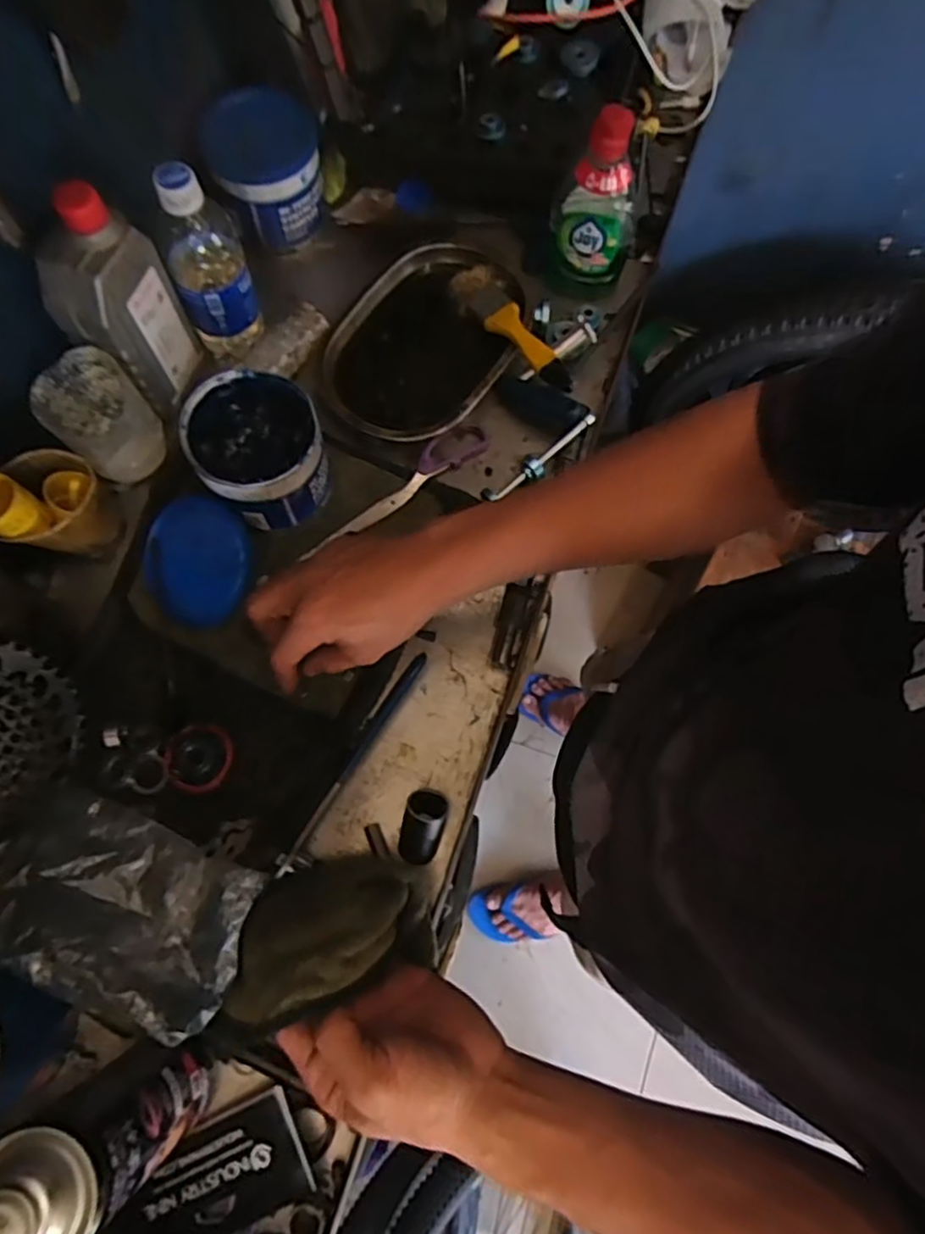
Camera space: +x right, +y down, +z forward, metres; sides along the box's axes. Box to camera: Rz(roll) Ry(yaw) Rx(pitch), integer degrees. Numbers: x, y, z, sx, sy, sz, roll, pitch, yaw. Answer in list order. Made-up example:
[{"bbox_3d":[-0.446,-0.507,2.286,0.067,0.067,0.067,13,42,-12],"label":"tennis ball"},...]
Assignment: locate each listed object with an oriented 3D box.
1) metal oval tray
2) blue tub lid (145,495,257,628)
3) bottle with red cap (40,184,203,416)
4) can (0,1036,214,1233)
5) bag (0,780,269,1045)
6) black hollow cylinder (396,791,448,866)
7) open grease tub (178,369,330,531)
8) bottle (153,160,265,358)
[{"bbox_3d":[-0.033,-0.254,0.612,0.147,0.026,0.212,34,76,9],"label":"metal oval tray"},{"bbox_3d":[-0.217,-0.046,0.540,0.088,0.008,0.099,12,94,8],"label":"blue tub lid"},{"bbox_3d":[-0.262,-0.240,0.510,0.049,0.159,0.080,28,75,7],"label":"bottle with red cap"},{"bbox_3d":[-0.194,0.282,0.357,0.049,0.173,0.060,-37,77,-10],"label":"can"},{"bbox_3d":[-0.235,0.196,0.449,0.172,0.048,0.106,22,75,6],"label":"bag"},{"bbox_3d":[-0.030,0.155,0.489,0.031,0.039,0.053,18,74,4],"label":"black hollow cylinder"},{"bbox_3d":[-0.162,-0.131,0.533,0.098,0.077,0.101,0,74,-1],"label":"open grease tub"},{"bbox_3d":[-0.209,-0.287,0.547,0.061,0.164,0.051,-21,75,-6],"label":"bottle"}]

